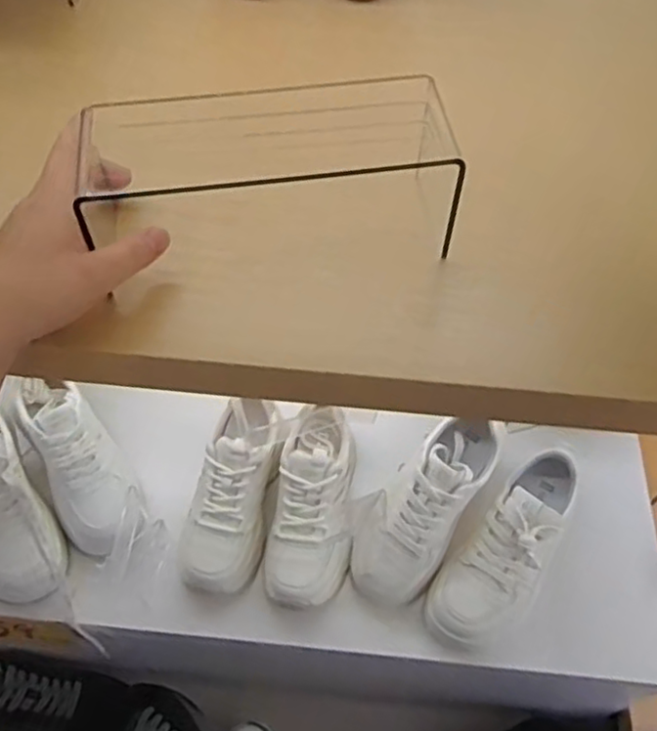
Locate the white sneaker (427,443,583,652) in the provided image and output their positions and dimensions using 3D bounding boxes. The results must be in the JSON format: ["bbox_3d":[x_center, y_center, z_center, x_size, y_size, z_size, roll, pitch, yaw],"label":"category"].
[{"bbox_3d":[0.187,0.199,0.715,0.094,0.089,0.218,31,76,19],"label":"white sneaker"}]

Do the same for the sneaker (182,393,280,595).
[{"bbox_3d":[-0.107,0.139,0.743,0.079,0.085,0.210,10,78,6],"label":"sneaker"}]

